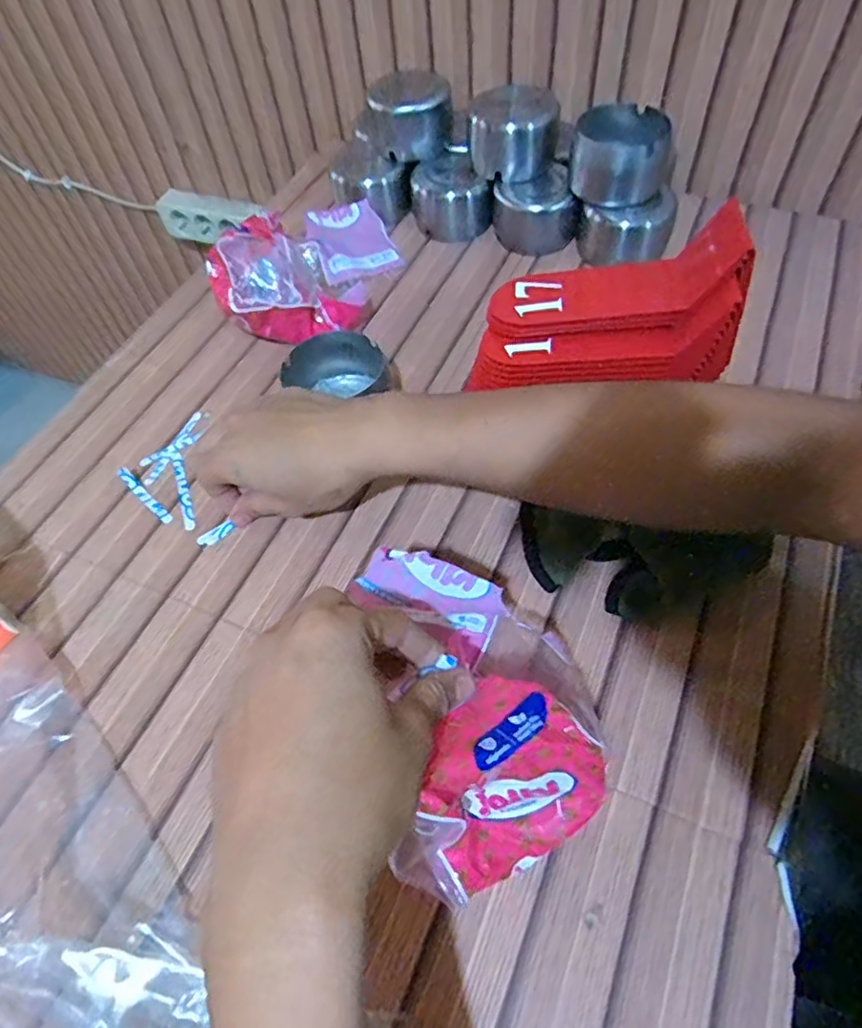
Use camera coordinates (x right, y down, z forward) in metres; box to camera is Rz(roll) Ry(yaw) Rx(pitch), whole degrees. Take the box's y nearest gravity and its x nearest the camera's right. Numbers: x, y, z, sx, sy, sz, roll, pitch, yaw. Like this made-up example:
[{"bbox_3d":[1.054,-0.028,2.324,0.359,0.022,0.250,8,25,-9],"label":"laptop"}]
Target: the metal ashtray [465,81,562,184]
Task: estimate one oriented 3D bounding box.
[{"bbox_3d":[0.076,-0.351,0.563,0.070,0.059,0.062,-41,62,-21],"label":"metal ashtray"}]

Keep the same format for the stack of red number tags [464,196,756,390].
[{"bbox_3d":[0.116,-0.138,0.414,0.179,0.070,0.081,-7,54,23],"label":"stack of red number tags"}]

